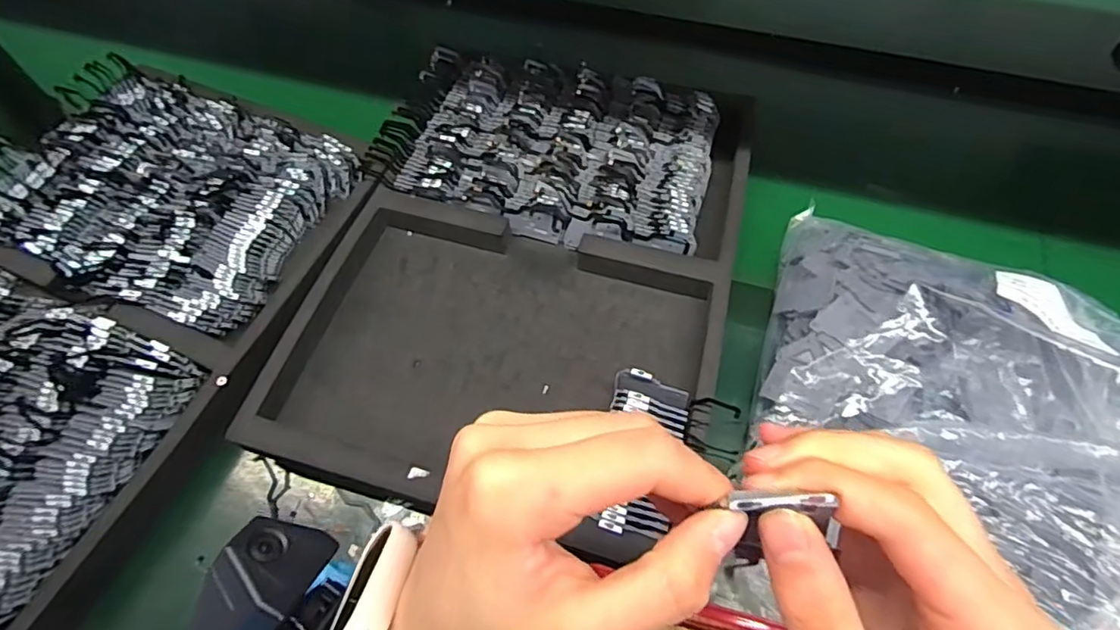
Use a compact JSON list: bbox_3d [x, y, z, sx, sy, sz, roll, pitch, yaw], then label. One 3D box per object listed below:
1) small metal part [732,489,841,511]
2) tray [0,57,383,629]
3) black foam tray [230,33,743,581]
[{"bbox_3d":[0.056,0.047,0.144,0.024,0.004,0.005,-4,57,18],"label":"small metal part"},{"bbox_3d":[-0.369,-0.016,0.430,0.319,0.037,0.417,20,61,12],"label":"tray"},{"bbox_3d":[-0.022,-0.049,0.460,0.305,0.055,0.412,14,60,8],"label":"black foam tray"}]

